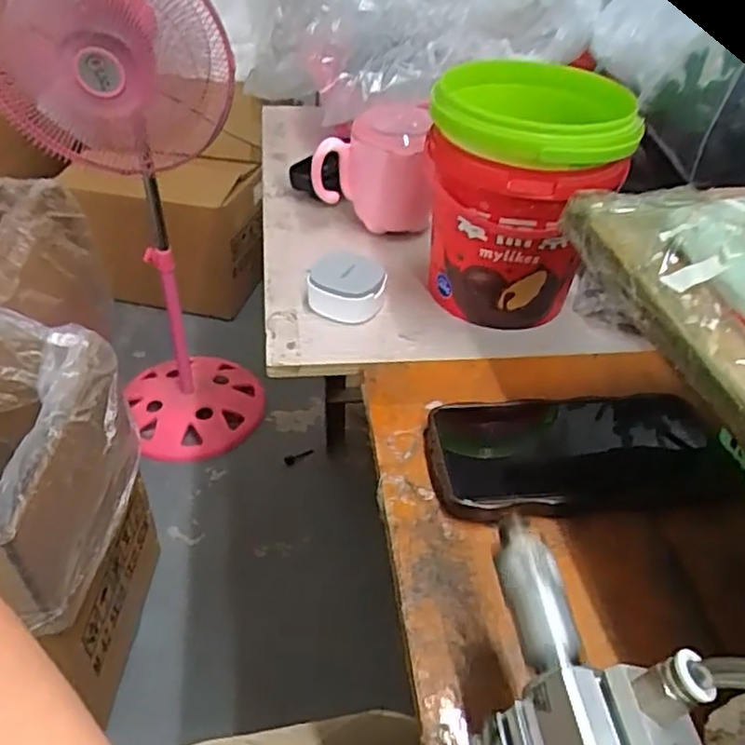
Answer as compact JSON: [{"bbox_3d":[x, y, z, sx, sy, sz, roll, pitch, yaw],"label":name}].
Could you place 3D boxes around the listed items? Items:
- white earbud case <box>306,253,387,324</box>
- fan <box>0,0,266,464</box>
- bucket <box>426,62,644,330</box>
[{"bbox_3d":[-0.020,-0.066,0.507,0.055,0.025,0.061,1,41,-4],"label":"white earbud case"},{"bbox_3d":[-0.388,-0.238,1.144,0.334,0.844,0.272,-12,43,-18],"label":"fan"},{"bbox_3d":[0.100,-0.123,0.486,0.125,0.150,0.128,4,41,1],"label":"bucket"}]

